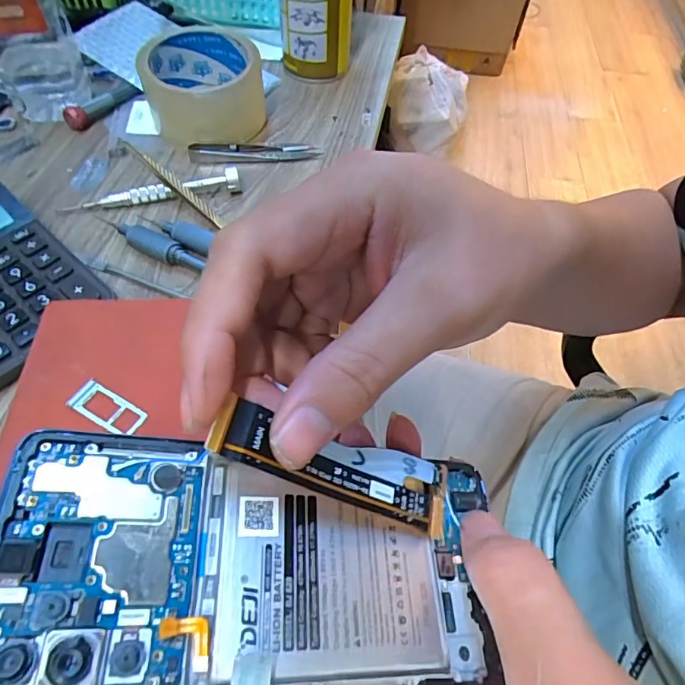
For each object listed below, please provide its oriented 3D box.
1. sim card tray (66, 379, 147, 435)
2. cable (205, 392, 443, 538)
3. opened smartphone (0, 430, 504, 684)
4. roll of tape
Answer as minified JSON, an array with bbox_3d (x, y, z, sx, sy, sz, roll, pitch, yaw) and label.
[{"bbox_3d":[-0.106,0.029,0.220,0.035,0.004,0.014,27,58,15],"label":"sim card tray"},{"bbox_3d":[0.000,0.039,0.157,0.086,0.004,0.023,30,59,-24],"label":"cable"},{"bbox_3d":[-0.023,0.069,0.147,0.151,0.007,0.074,12,53,-15],"label":"opened smartphone"},{"bbox_3d":[-0.115,-0.217,0.410,0.092,0.053,0.092,-7,56,-8],"label":"roll of tape"}]

